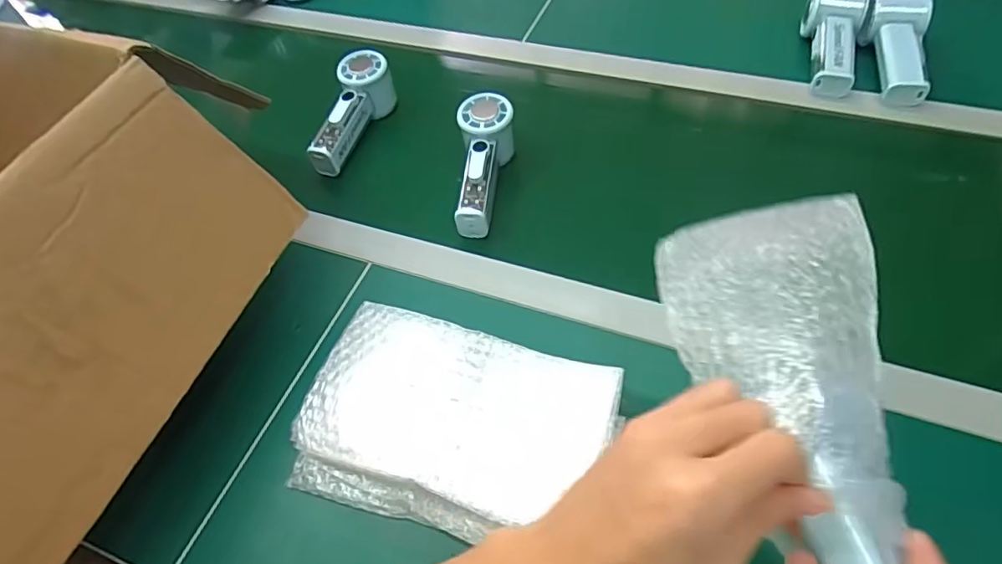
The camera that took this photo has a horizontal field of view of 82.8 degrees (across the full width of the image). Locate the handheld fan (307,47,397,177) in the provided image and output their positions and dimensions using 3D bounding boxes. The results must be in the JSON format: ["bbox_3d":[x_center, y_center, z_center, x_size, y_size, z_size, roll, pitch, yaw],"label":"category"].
[{"bbox_3d":[-0.167,-0.190,0.640,0.049,0.063,0.146,6,55,10],"label":"handheld fan"}]

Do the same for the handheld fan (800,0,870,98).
[{"bbox_3d":[0.383,-0.274,0.655,0.063,0.043,0.141,8,70,11],"label":"handheld fan"}]

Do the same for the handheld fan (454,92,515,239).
[{"bbox_3d":[-0.020,-0.118,0.582,0.052,0.056,0.157,4,69,9],"label":"handheld fan"}]

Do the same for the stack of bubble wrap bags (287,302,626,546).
[{"bbox_3d":[-0.034,0.106,0.419,0.216,0.048,0.138,13,56,15],"label":"stack of bubble wrap bags"}]

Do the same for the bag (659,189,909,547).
[{"bbox_3d":[0.150,0.031,0.314,0.106,0.047,0.189,4,54,8],"label":"bag"}]

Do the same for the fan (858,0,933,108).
[{"bbox_3d":[0.441,-0.258,0.630,0.057,0.039,0.135,6,71,10],"label":"fan"}]

